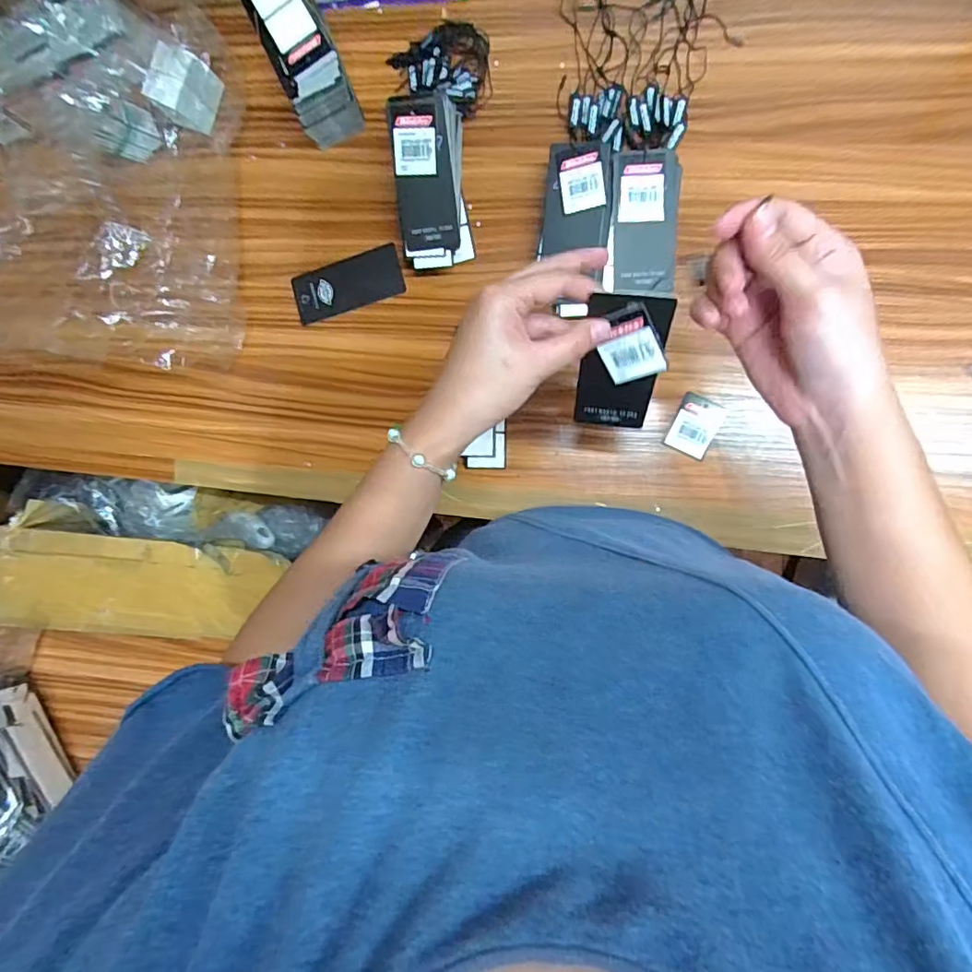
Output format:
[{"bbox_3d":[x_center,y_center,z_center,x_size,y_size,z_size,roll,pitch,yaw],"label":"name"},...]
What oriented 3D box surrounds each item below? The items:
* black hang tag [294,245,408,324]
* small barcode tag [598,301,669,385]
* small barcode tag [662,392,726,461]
[{"bbox_3d":[-0.131,-0.191,0.515,0.107,0.005,0.049,-14,89,11],"label":"black hang tag"},{"bbox_3d":[0.088,-0.085,0.332,0.036,0.053,0.004,-12,46,29],"label":"small barcode tag"},{"bbox_3d":[0.181,-0.052,0.470,0.037,0.004,0.051,25,95,9],"label":"small barcode tag"}]

